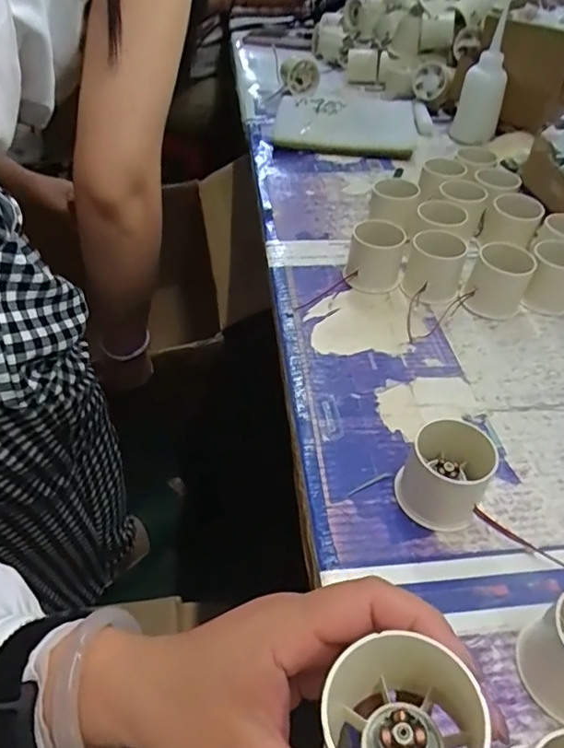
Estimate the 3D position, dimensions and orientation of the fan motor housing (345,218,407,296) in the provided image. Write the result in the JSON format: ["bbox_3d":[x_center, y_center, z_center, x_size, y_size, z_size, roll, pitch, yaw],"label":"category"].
[{"bbox_3d":[0.091,-0.113,0.534,0.052,0.053,0.047,12,45,11],"label":"fan motor housing"}]

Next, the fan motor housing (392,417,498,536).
[{"bbox_3d":[0.107,0.062,0.358,0.052,0.052,0.059,23,48,21],"label":"fan motor housing"}]

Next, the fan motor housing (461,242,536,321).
[{"bbox_3d":[0.201,-0.085,0.509,0.050,0.057,0.043,28,50,25],"label":"fan motor housing"}]

